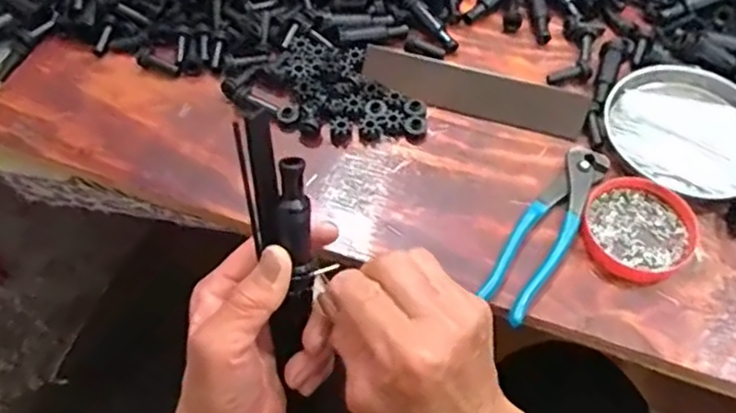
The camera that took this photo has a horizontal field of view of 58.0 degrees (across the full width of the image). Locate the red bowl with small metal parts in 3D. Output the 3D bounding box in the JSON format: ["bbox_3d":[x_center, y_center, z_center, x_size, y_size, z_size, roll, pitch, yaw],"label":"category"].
[{"bbox_3d":[0.203,0.017,0.499,0.079,0.014,0.084,0,58,0],"label":"red bowl with small metal parts"}]

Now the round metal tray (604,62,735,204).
[{"bbox_3d":[0.266,-0.064,0.548,0.132,0.015,0.125,0,58,0],"label":"round metal tray"}]

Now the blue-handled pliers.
[{"bbox_3d":[0.136,0.017,0.500,0.039,0.013,0.163,32,64,18],"label":"blue-handled pliers"}]

